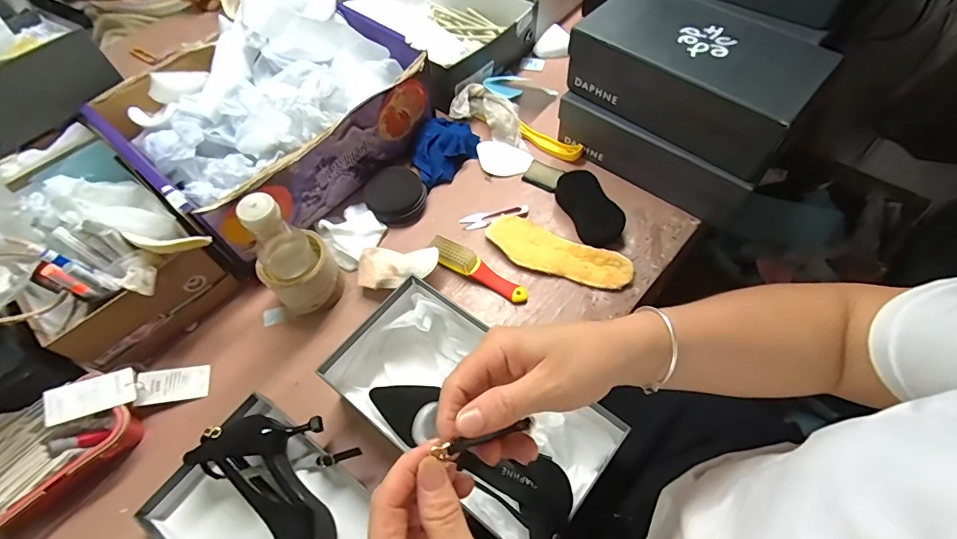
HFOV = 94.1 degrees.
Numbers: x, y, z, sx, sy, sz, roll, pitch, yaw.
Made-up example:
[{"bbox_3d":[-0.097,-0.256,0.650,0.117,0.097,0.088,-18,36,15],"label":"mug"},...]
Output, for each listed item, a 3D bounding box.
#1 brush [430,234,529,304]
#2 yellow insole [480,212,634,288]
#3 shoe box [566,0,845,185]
[{"bbox_3d":[0.000,-0.001,0.622,0.151,0.025,0.031,26,64,16],"label":"brush"},{"bbox_3d":[0.111,-0.024,0.632,0.206,0.017,0.071,24,63,15],"label":"yellow insole"},{"bbox_3d":[0.290,-0.273,0.609,0.288,0.094,0.183,34,66,20],"label":"shoe box"}]

